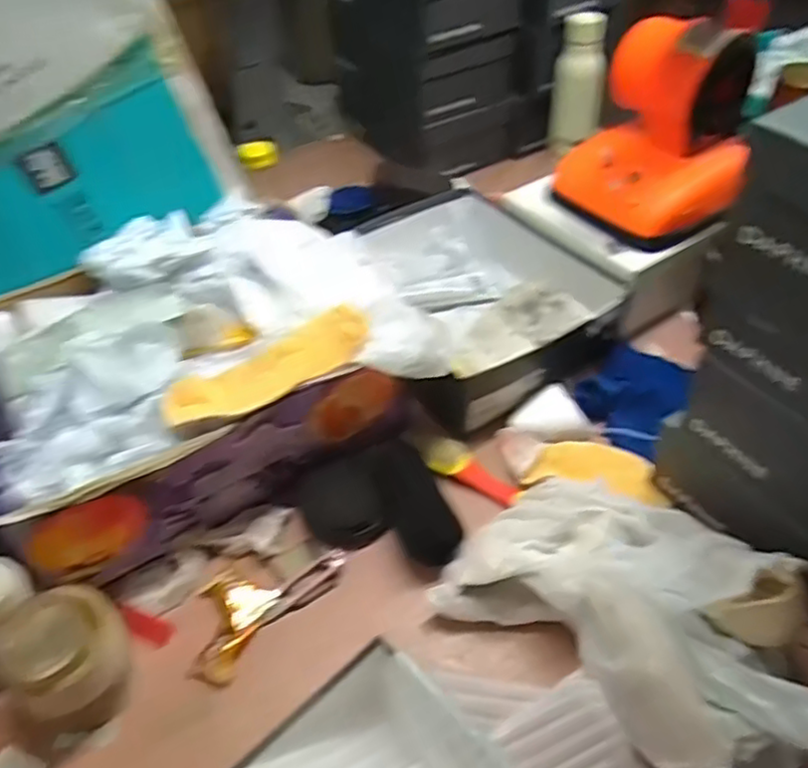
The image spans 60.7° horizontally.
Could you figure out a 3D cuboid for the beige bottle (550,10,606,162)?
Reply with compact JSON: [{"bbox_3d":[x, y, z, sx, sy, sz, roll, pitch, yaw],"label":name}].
[{"bbox_3d":[0.265,-0.453,1.051,0.068,0.190,0.075,2,46,5],"label":"beige bottle"}]

